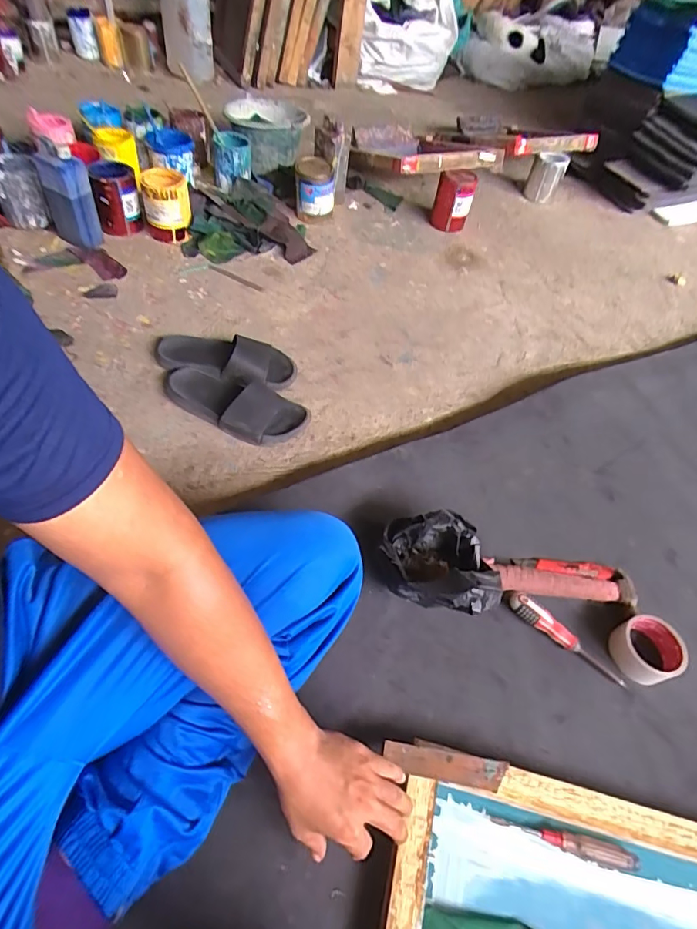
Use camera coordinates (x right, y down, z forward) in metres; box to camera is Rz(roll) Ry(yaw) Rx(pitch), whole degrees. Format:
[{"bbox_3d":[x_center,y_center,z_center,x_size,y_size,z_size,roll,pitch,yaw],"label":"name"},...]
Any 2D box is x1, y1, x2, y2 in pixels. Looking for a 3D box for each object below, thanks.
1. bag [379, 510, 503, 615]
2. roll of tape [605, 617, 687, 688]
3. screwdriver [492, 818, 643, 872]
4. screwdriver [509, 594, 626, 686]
[{"bbox_3d":[0.131,0.145,0.706,0.167,0.113,0.136,13,53,4],"label":"bag"},{"bbox_3d":[0.432,0.269,0.696,0.094,0.039,0.088,-11,55,-14],"label":"roll of tape"},{"bbox_3d":[0.251,0.437,0.557,0.165,0.016,0.021,16,53,4],"label":"screwdriver"},{"bbox_3d":[0.317,0.255,0.699,0.183,0.029,0.030,38,58,19],"label":"screwdriver"}]

